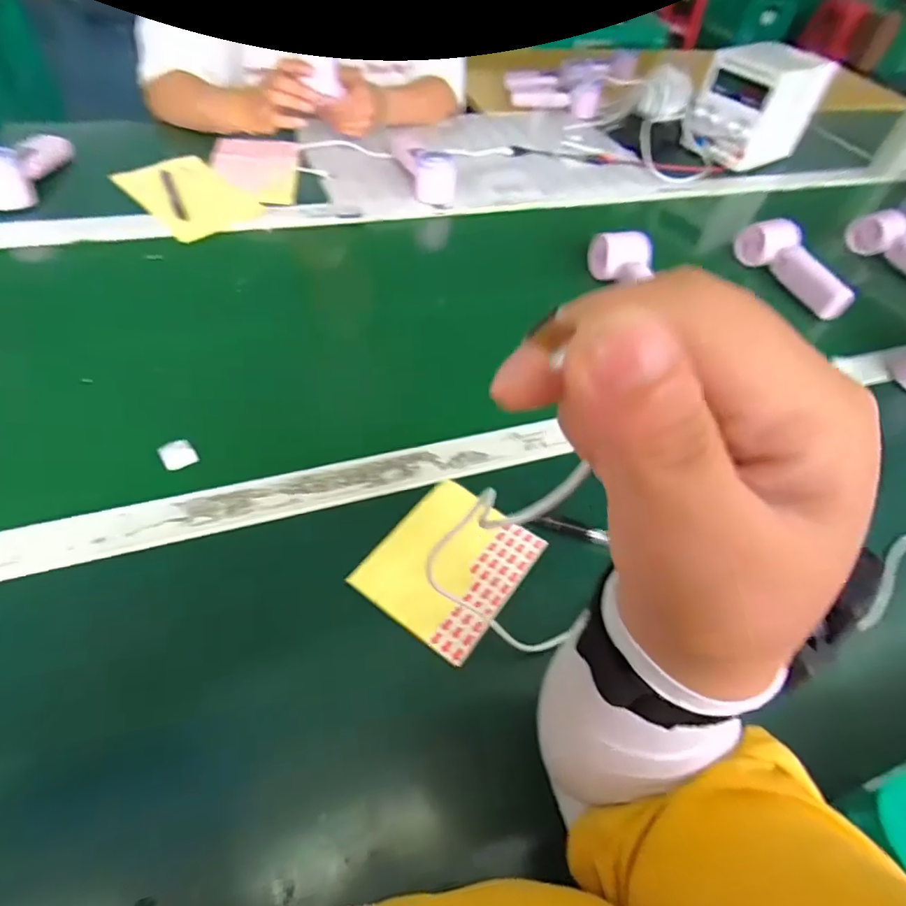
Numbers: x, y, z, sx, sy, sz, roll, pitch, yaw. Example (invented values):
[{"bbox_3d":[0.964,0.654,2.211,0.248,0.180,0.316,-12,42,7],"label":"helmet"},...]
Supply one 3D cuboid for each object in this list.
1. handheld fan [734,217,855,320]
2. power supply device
[{"bbox_3d":[0.452,-0.251,0.702,0.048,0.053,0.184,-4,51,-9],"label":"handheld fan"},{"bbox_3d":[0.543,-0.626,0.943,0.187,0.150,0.136,-25,58,-24],"label":"power supply device"}]

